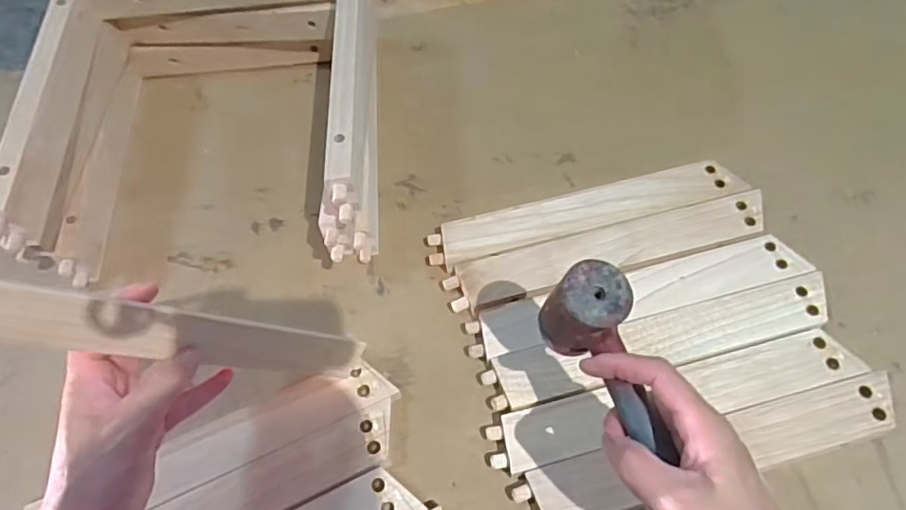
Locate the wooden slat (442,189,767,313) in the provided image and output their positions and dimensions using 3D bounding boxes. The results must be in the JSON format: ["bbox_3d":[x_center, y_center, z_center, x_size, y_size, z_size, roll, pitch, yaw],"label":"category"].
[{"bbox_3d":[0.139,-0.001,0.527,0.288,0.024,0.044,-14,61,-3],"label":"wooden slat"}]

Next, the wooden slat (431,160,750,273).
[{"bbox_3d":[0.125,-0.037,0.551,0.290,0.025,0.047,-14,61,-3],"label":"wooden slat"}]

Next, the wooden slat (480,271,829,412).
[{"bbox_3d":[0.168,0.074,0.483,0.286,0.027,0.047,-15,61,-4],"label":"wooden slat"}]

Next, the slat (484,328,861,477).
[{"bbox_3d":[0.171,0.115,0.460,0.289,0.026,0.045,-14,61,-3],"label":"slat"}]

